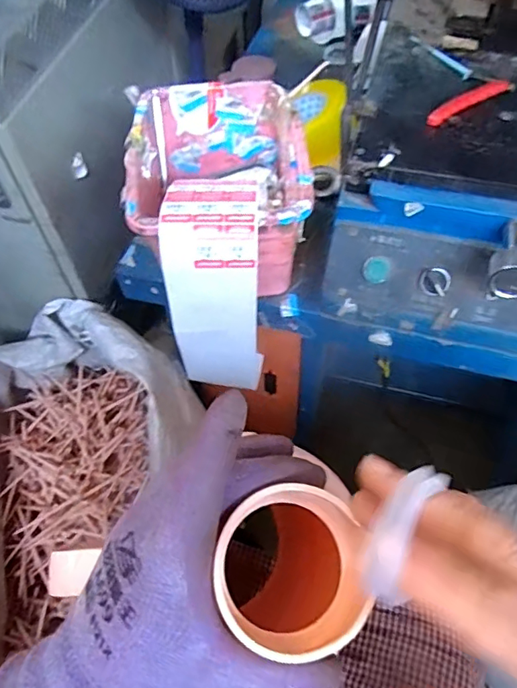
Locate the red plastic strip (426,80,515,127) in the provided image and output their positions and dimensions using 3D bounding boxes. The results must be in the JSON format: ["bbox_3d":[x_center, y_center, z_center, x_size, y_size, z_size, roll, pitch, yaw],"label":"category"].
[{"bbox_3d":[0.210,-0.245,0.511,0.101,0.014,0.024,-24,58,-13],"label":"red plastic strip"}]

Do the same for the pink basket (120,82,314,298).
[{"bbox_3d":[-0.042,-0.163,0.555,0.178,0.128,0.214,-7,56,-2],"label":"pink basket"}]

